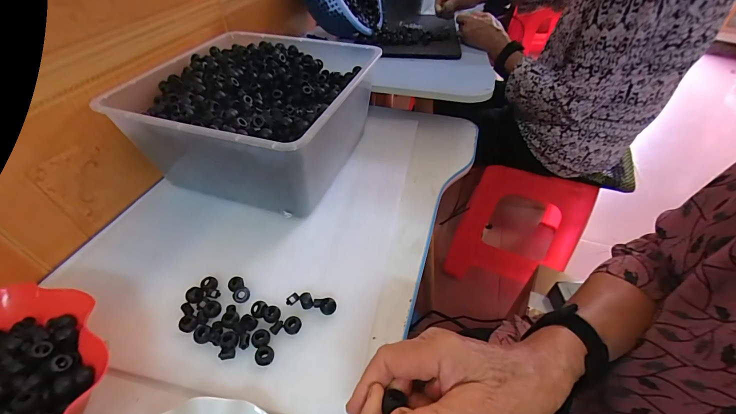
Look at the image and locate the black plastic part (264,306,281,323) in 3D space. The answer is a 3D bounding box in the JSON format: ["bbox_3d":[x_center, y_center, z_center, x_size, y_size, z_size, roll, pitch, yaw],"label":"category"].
[{"bbox_3d":[-0.101,0.114,0.344,0.017,0.004,0.017,-1,45,1],"label":"black plastic part"}]

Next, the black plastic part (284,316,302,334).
[{"bbox_3d":[-0.078,0.122,0.335,0.017,0.007,0.017,-1,45,1],"label":"black plastic part"}]

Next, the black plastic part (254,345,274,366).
[{"bbox_3d":[-0.101,0.144,0.314,0.017,0.009,0.018,-1,45,1],"label":"black plastic part"}]

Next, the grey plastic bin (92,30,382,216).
[{"bbox_3d":[-0.157,-0.148,0.510,0.298,0.138,0.318,13,47,14],"label":"grey plastic bin"}]

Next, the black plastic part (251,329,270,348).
[{"bbox_3d":[-0.108,0.132,0.325,0.018,0.005,0.018,-1,45,1],"label":"black plastic part"}]

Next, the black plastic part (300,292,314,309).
[{"bbox_3d":[-0.068,0.103,0.354,0.013,0.008,0.017,-19,48,-17],"label":"black plastic part"}]

